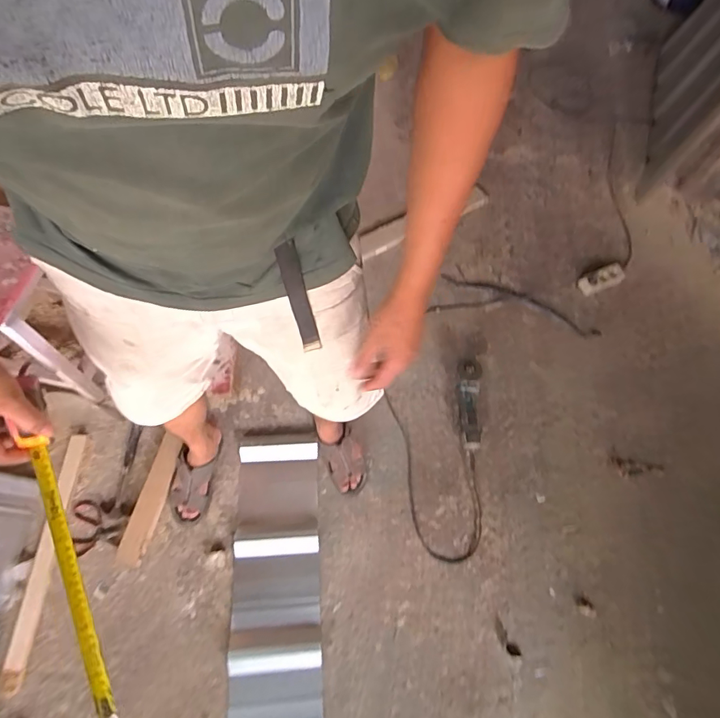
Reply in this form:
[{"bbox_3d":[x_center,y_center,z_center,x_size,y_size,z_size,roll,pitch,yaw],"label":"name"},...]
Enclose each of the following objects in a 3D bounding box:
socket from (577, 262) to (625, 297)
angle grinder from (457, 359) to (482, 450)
[{"bbox_3d":[0.880,-0.294,1.648,0.188,0.051,0.075,-20,66,-12],"label":"socket"},{"bbox_3d":[0.339,0.136,1.379,0.067,0.098,0.273,2,64,-2],"label":"angle grinder"}]

